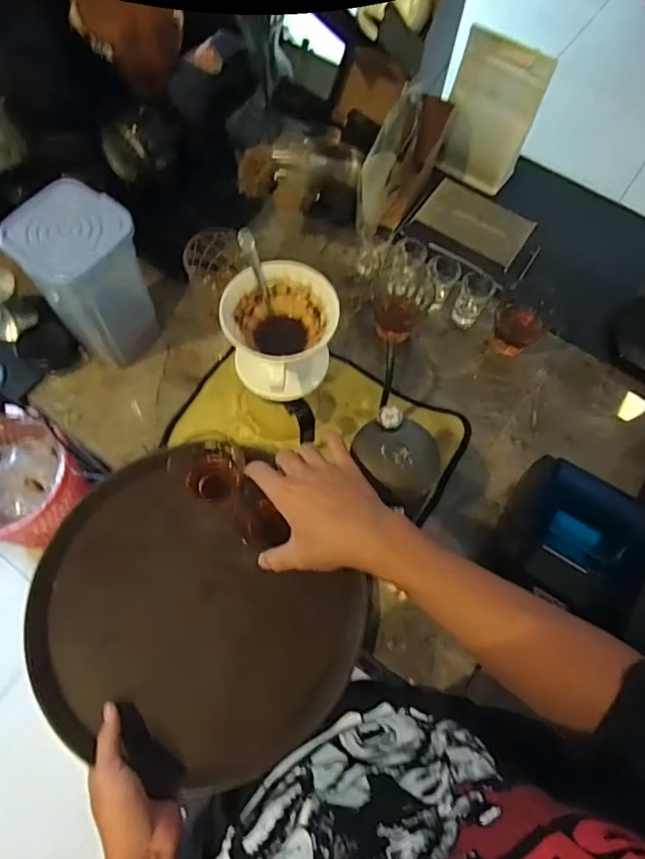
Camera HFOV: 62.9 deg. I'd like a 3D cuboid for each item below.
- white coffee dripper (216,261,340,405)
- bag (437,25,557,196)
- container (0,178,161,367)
[{"bbox_3d":[-0.045,-0.102,0.556,0.111,0.092,0.109,1,65,-3],"label":"white coffee dripper"},{"bbox_3d":[0.242,-0.460,0.773,0.129,0.190,0.040,36,53,16],"label":"bag"},{"bbox_3d":[-0.266,-0.168,0.611,0.111,0.191,0.100,-38,73,-18],"label":"container"}]

